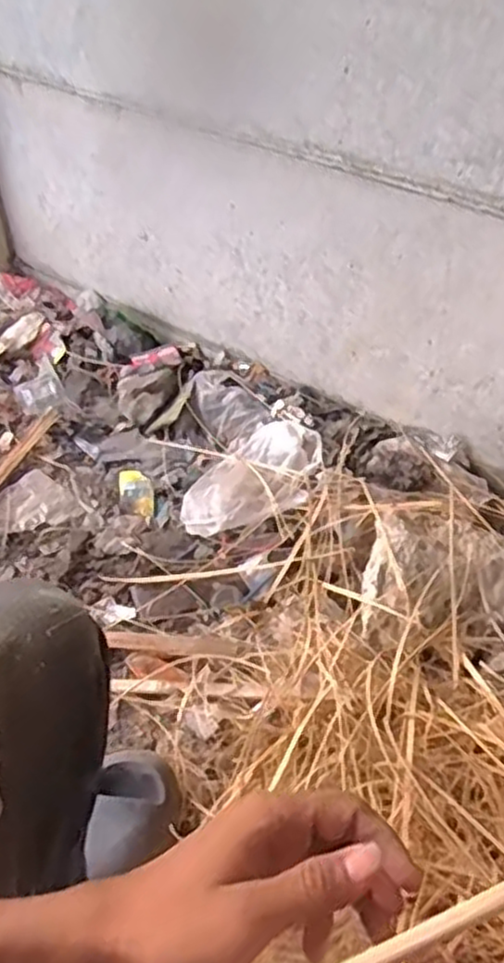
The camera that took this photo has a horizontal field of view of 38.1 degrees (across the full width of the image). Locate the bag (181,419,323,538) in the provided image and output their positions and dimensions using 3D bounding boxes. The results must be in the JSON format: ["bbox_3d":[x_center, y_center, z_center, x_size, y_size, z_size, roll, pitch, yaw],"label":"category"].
[{"bbox_3d":[0.002,-0.003,1.169,0.251,0.058,0.170,-27,51,-24],"label":"bag"}]

